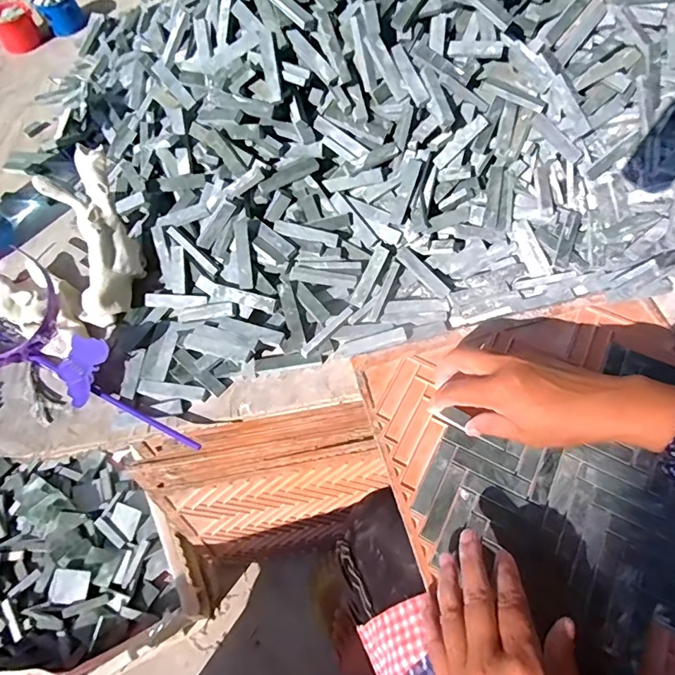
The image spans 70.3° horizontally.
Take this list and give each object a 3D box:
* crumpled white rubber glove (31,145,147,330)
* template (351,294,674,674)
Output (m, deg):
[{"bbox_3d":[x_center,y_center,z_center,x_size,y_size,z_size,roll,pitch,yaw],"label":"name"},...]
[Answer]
[{"bbox_3d":[-0.222,-0.091,0.447,0.058,0.060,0.160,-6,104,-1],"label":"crumpled white rubber glove"},{"bbox_3d":[0.198,0.130,0.375,0.282,0.014,0.351,-15,62,-6],"label":"template"}]

